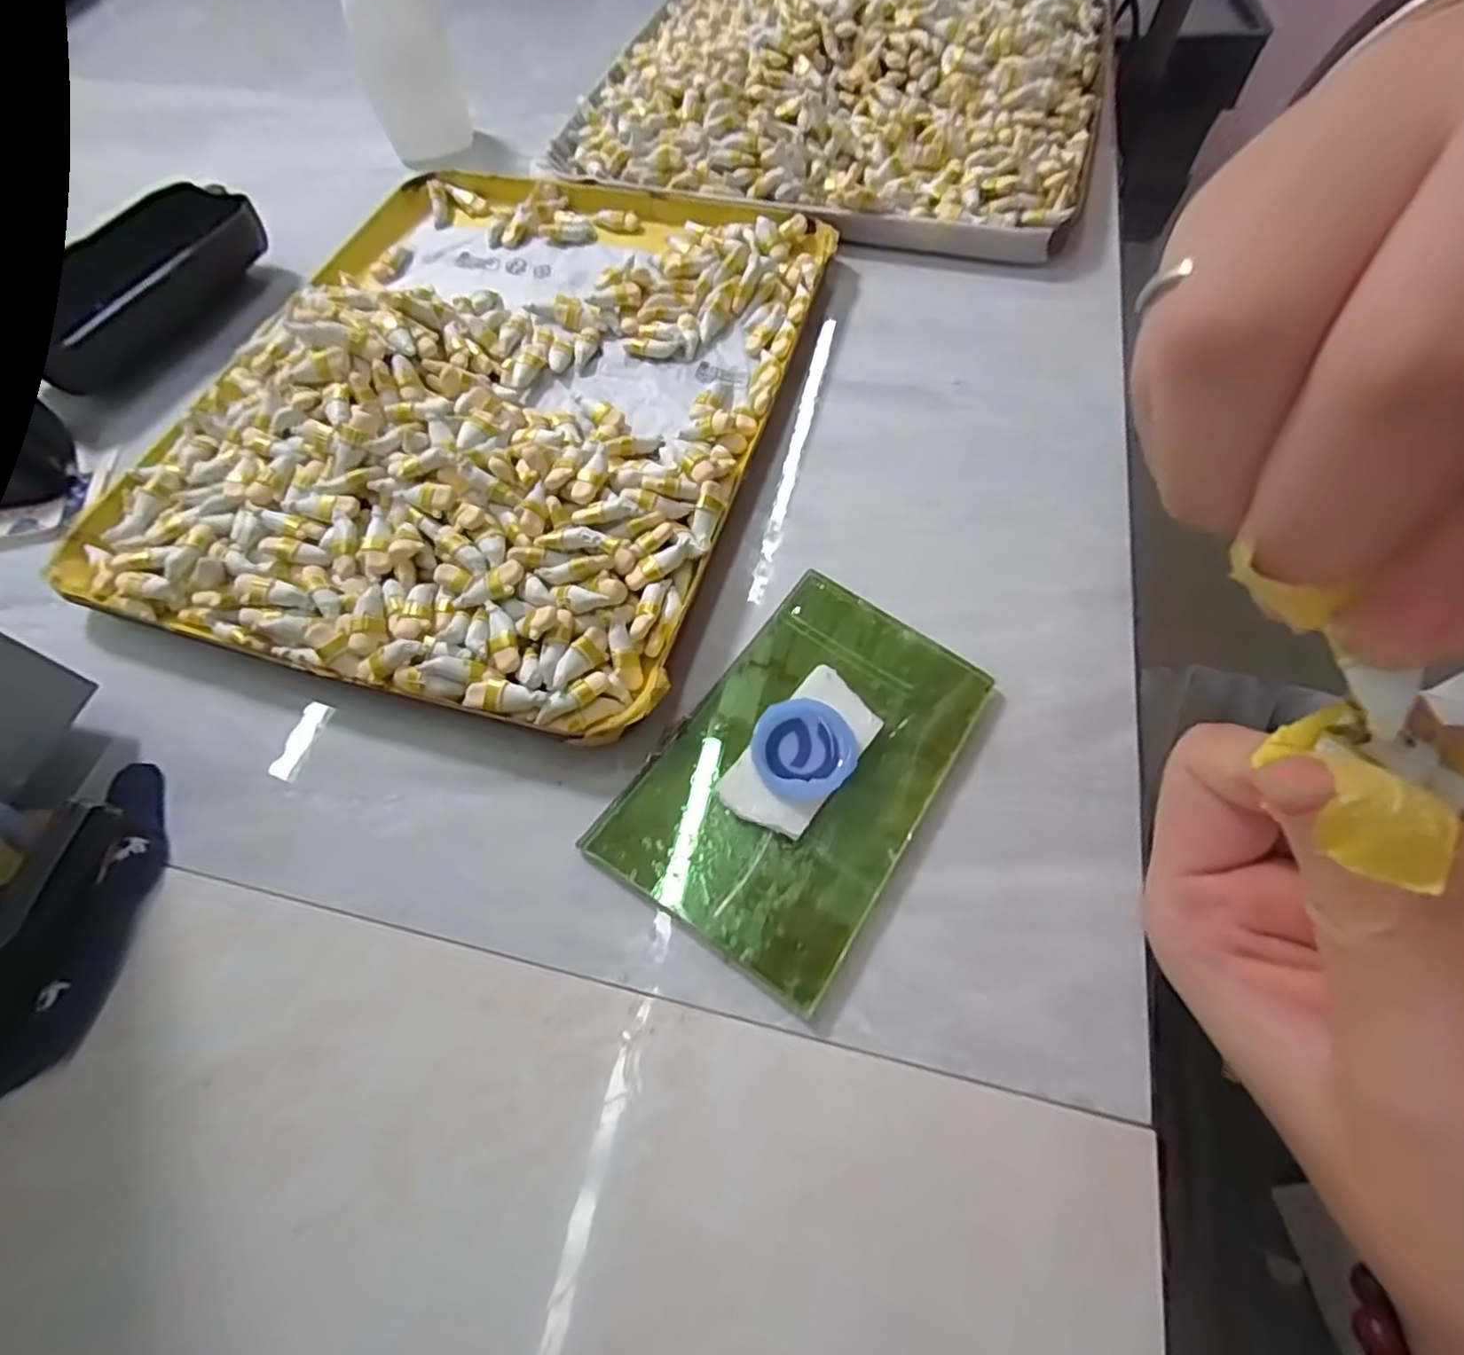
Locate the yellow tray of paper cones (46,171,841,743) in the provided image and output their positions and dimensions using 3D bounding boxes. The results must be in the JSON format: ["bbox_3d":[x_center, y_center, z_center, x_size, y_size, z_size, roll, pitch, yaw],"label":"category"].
[{"bbox_3d":[-0.085,-0.108,0.240,0.194,0.025,0.240,14,64,8],"label":"yellow tray of paper cones"}]

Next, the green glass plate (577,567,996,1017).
[{"bbox_3d":[0.019,0.022,0.182,0.067,0.006,0.102,32,68,15],"label":"green glass plate"}]

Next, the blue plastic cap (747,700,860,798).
[{"bbox_3d":[0.019,0.019,0.178,0.026,0.006,0.027,0,63,1],"label":"blue plastic cap"}]

